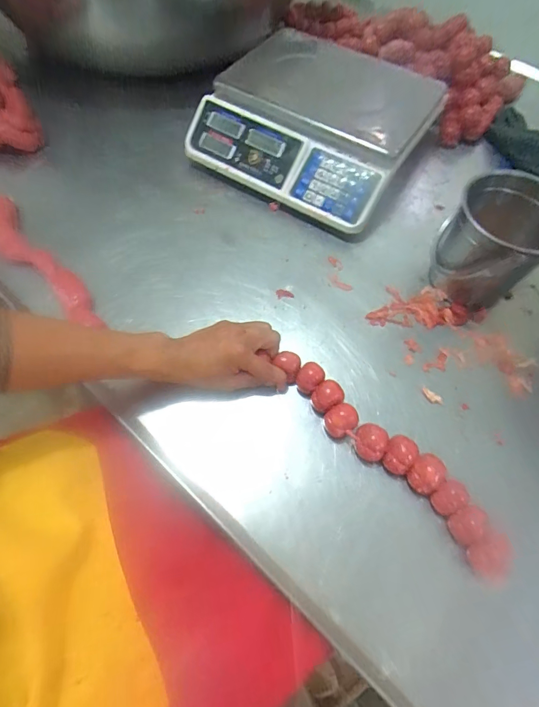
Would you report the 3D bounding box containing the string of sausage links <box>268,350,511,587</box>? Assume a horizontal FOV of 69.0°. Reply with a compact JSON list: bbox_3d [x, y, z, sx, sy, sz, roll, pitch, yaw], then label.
[{"bbox_3d":[0.131,0.109,0.440,0.315,0.030,0.052,42,67,16],"label":"string of sausage links"}]

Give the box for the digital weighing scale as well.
[{"bbox_3d":[0.077,-0.371,0.650,0.321,0.111,0.304,32,65,13],"label":"digital weighing scale"}]

